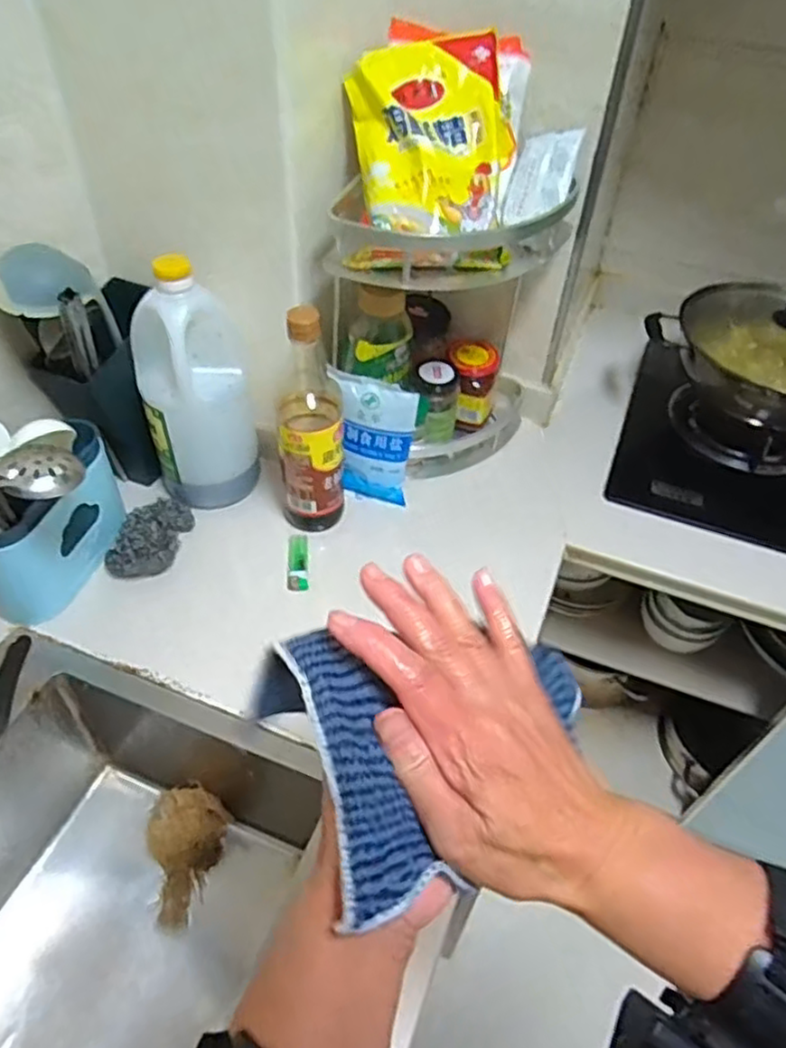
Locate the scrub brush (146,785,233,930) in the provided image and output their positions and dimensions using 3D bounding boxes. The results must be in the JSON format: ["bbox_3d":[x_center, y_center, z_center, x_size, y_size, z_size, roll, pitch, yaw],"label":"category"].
[{"bbox_3d":[-0.217,0.350,0.739,0.090,0.054,0.129,-7,48,-10],"label":"scrub brush"}]

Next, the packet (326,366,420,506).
[{"bbox_3d":[-0.027,-0.097,0.830,0.099,0.156,0.020,11,32,5],"label":"packet"}]

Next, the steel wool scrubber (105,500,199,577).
[{"bbox_3d":[-0.274,0.010,0.795,0.068,0.036,0.125,15,48,10],"label":"steel wool scrubber"}]

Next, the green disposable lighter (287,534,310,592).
[{"bbox_3d":[-0.109,0.043,0.798,0.024,0.015,0.084,-2,47,-6],"label":"green disposable lighter"}]

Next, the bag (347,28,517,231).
[{"bbox_3d":[0.044,-0.386,0.688,0.161,0.040,0.197,-13,87,-4],"label":"bag"}]

